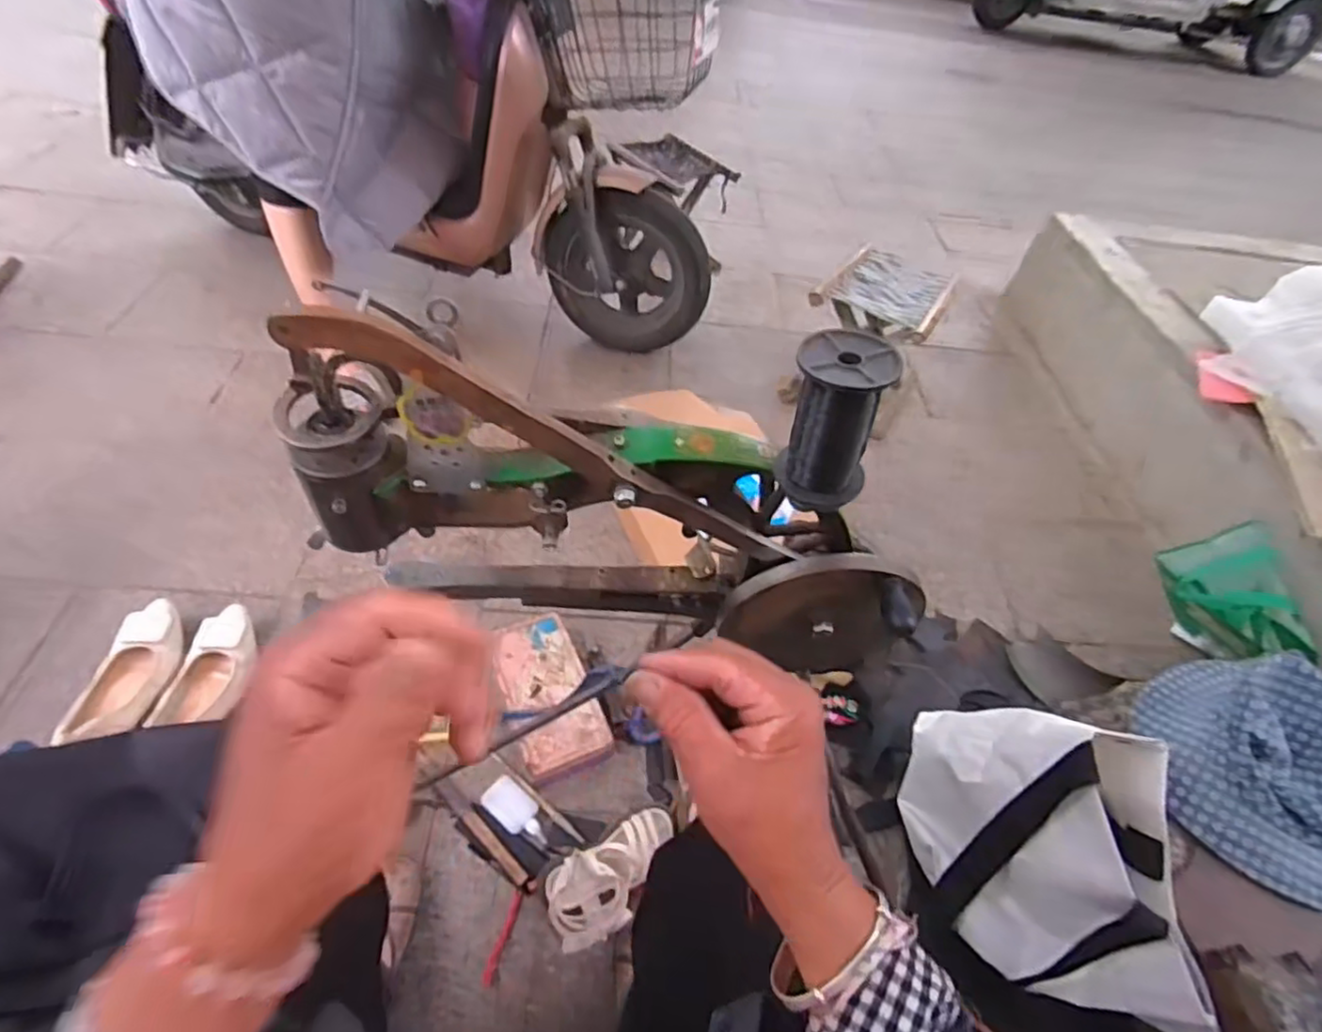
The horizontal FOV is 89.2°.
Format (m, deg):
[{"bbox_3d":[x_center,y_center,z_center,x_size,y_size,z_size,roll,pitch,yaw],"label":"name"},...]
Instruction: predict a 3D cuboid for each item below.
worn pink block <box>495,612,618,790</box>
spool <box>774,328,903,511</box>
[{"bbox_3d":[-0.159,0.246,0.932,0.119,0.039,0.223,-15,53,-21],"label":"worn pink block"},{"bbox_3d":[0.104,-0.057,0.410,0.058,0.100,0.055,4,48,-5],"label":"spool"}]

